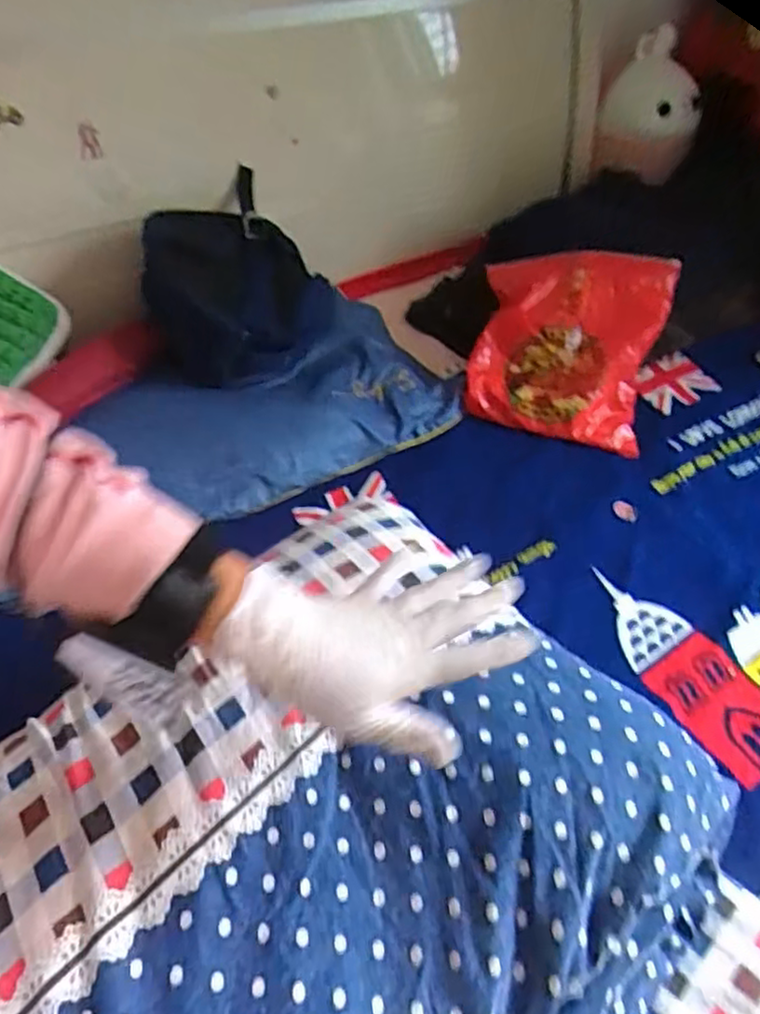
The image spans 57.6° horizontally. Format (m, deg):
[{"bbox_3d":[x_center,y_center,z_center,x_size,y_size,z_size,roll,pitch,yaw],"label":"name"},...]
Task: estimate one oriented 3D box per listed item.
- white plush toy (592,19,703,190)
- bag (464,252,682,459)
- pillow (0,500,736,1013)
[{"bbox_3d":[0.523,-0.780,1.350,0.169,0.251,0.128,6,47,10],"label":"white plush toy"},{"bbox_3d":[0.284,-0.250,1.065,0.273,0.087,0.312,14,78,14],"label":"bag"},{"bbox_3d":[-0.059,0.255,0.466,0.408,0.121,0.523,34,57,31],"label":"pillow"}]

